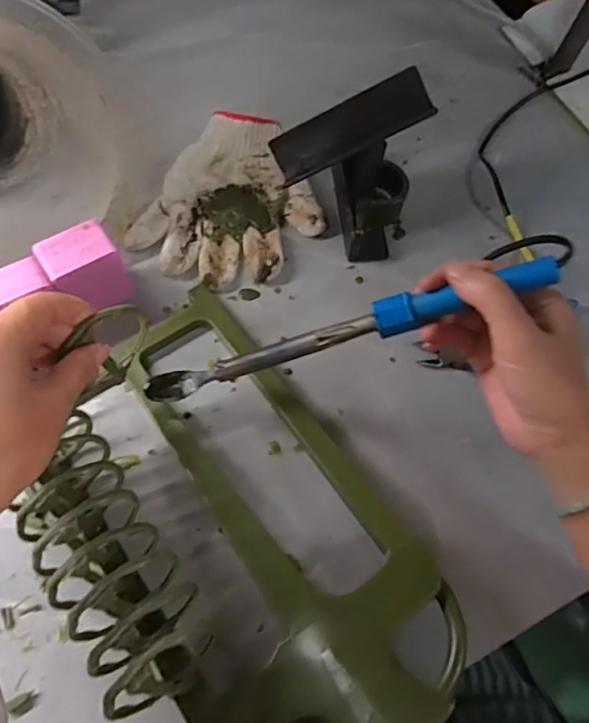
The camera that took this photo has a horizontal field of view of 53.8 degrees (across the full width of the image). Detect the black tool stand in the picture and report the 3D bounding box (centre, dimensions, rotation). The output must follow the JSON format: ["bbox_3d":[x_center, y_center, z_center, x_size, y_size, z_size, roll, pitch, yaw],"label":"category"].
[{"bbox_3d":[0.049,-0.159,0.497,0.117,0.120,0.094,-8,63,-8],"label":"black tool stand"}]

